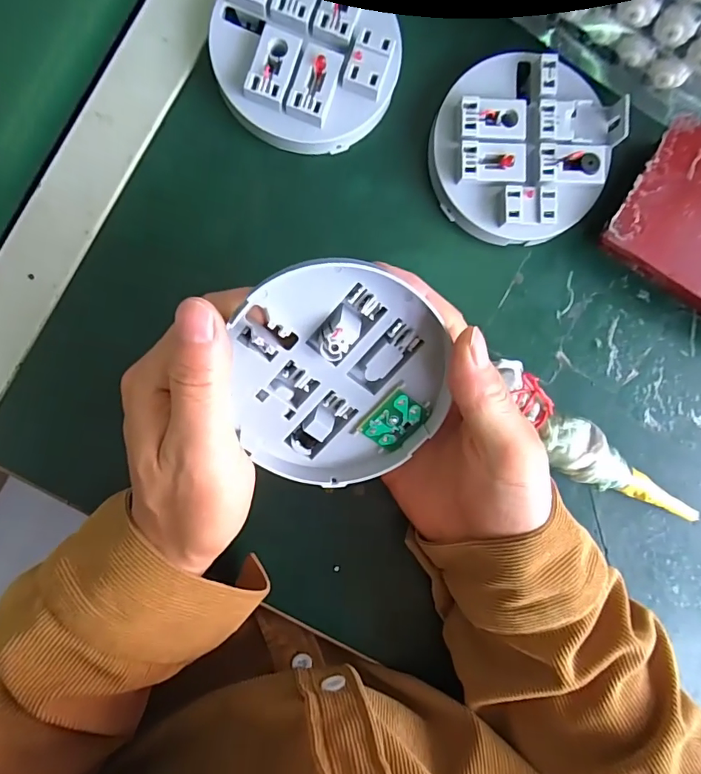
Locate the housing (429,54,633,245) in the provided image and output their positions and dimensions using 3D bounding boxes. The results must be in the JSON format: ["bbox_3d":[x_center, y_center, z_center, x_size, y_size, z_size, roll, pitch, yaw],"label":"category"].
[{"bbox_3d":[0.098,-0.136,0.276,0.101,0.023,0.098,0,91,-4],"label":"housing"}]

